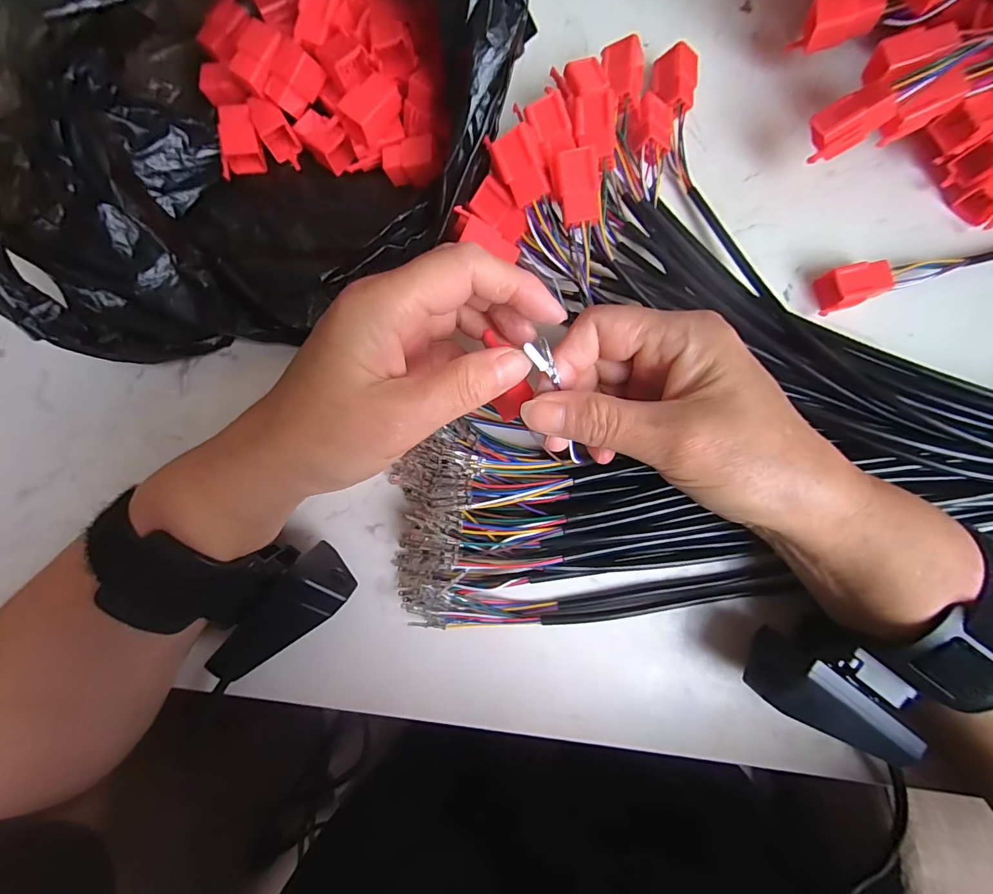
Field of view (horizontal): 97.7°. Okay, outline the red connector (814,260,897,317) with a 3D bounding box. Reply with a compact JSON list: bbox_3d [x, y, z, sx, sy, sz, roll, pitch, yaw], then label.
[{"bbox_3d":[0.190,-0.087,0.233,0.035,0.017,0.021,-18,84,-1],"label":"red connector"}]

